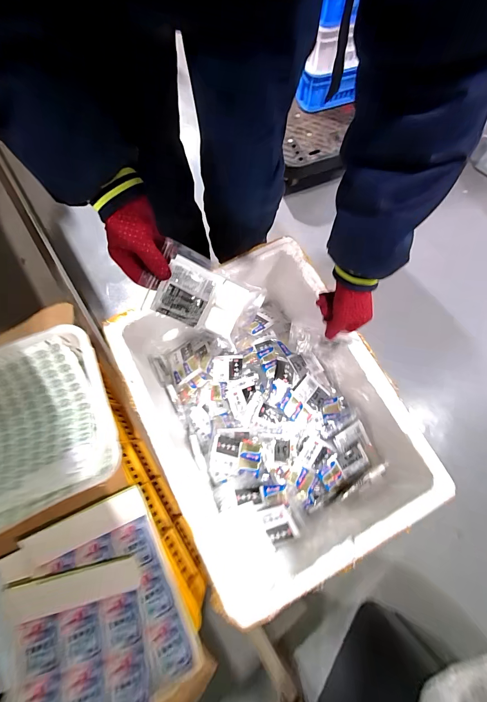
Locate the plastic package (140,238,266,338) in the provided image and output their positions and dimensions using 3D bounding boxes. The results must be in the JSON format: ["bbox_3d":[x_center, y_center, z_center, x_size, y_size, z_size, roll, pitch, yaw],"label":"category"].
[{"bbox_3d":[-0.051,-0.077,0.425,0.149,0.011,0.092,20,96,-19],"label":"plastic package"}]

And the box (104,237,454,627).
[{"bbox_3d":[0.045,0.126,0.674,0.438,0.228,0.578,-27,77,-6],"label":"box"}]

